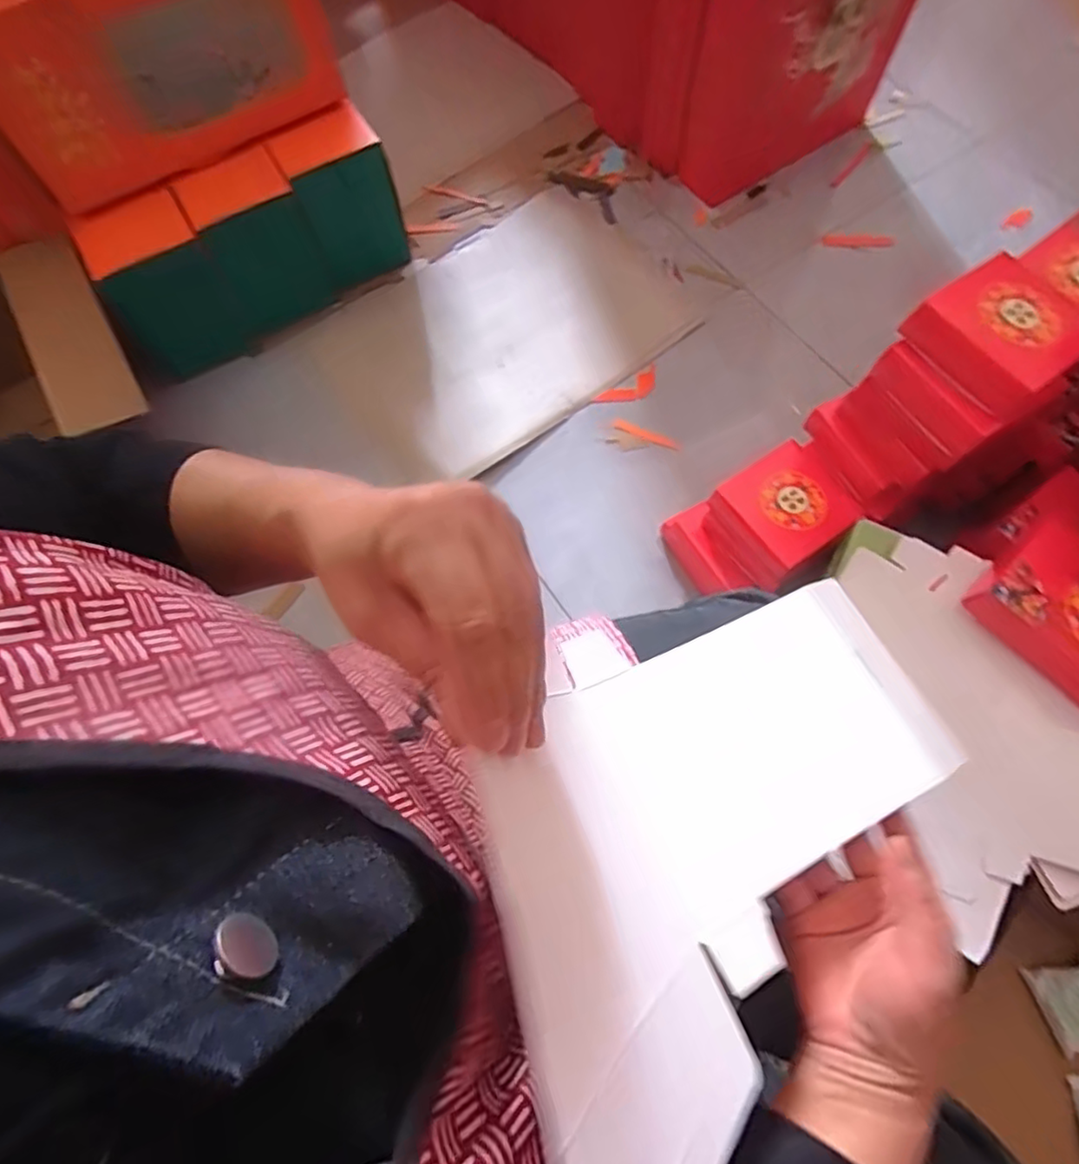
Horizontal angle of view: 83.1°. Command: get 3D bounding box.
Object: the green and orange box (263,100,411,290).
[{"bbox_3d":[-0.347,-0.671,1.074,0.163,0.220,0.133,-30,69,-10],"label":"green and orange box"}]

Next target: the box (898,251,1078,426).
[{"bbox_3d":[0.450,-0.241,0.586,0.126,0.042,0.134,-36,72,-10],"label":"box"}]

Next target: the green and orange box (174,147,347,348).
[{"bbox_3d":[-0.487,-0.587,1.055,0.174,0.199,0.168,-30,69,-10],"label":"green and orange box"}]

